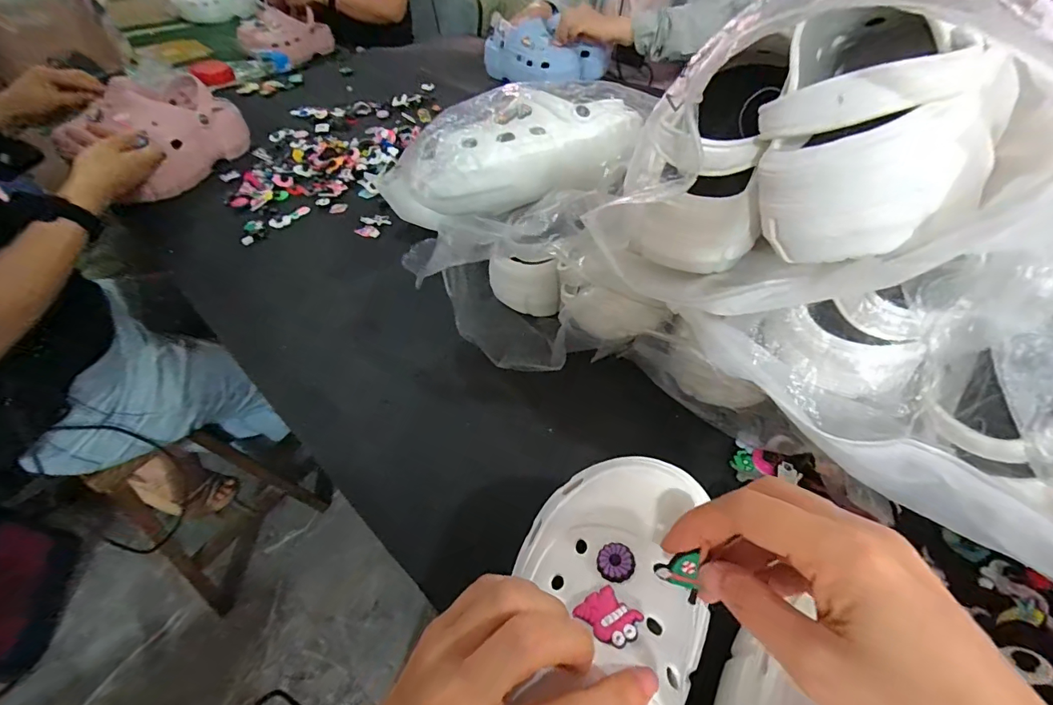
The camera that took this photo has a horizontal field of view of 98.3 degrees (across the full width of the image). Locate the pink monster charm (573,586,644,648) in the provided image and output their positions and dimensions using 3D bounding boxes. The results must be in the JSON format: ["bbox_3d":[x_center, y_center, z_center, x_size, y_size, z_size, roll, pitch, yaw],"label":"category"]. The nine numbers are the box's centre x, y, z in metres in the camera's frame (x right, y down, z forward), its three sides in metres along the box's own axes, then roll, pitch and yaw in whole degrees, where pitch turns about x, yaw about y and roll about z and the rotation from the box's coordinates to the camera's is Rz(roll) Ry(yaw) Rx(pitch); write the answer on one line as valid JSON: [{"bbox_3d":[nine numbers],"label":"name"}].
[{"bbox_3d":[0.040,0.128,0.221,0.028,0.009,0.020,34,56,27],"label":"pink monster charm"}]

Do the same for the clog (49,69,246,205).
[{"bbox_3d":[-0.554,-0.336,0.695,0.146,0.117,0.231,-4,48,-4],"label":"clog"}]

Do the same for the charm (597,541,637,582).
[{"bbox_3d":[0.047,0.110,0.239,0.018,0.005,0.019,0,48,0],"label":"charm"}]

